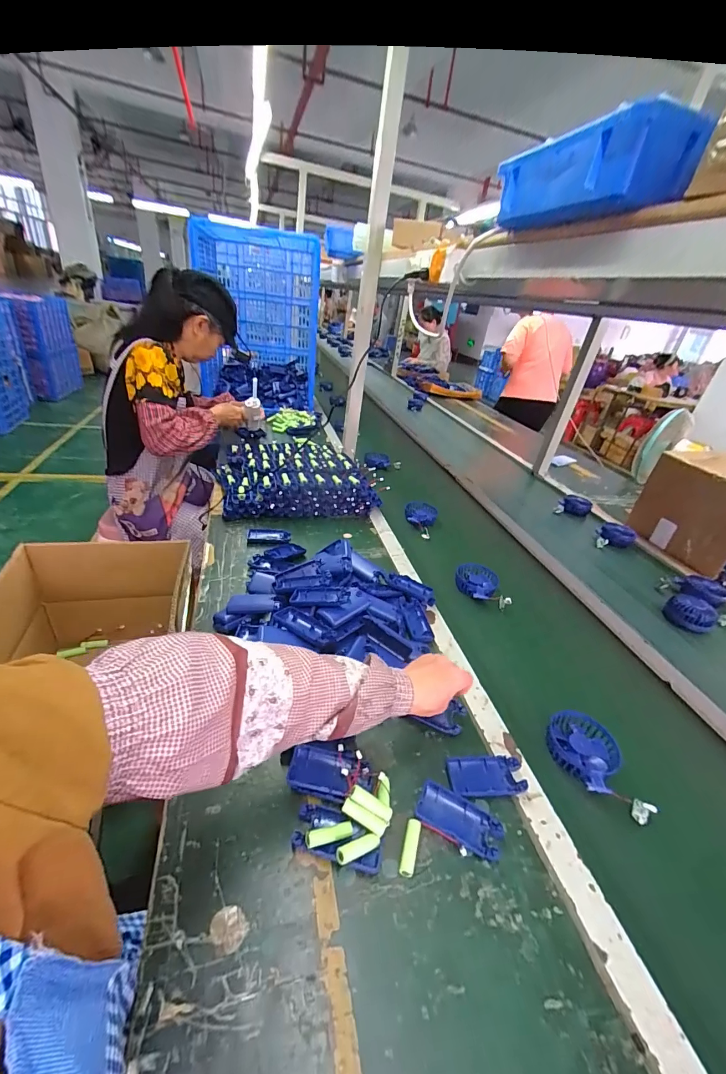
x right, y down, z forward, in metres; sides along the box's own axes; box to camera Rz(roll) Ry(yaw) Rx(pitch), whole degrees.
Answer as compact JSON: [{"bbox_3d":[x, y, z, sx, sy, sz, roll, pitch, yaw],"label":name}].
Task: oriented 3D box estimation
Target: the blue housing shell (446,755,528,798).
[{"bbox_3d":[0.155,0.297,0.496,0.094,0.013,0.048,3,32,-9],"label":"blue housing shell"}]

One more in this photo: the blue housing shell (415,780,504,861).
[{"bbox_3d":[0.110,0.322,0.452,0.094,0.011,0.046,20,33,18],"label":"blue housing shell"}]

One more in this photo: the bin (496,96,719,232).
[{"bbox_3d":[0.227,-0.377,0.421,0.067,0.069,0.243,-5,37,-16],"label":"bin"}]

